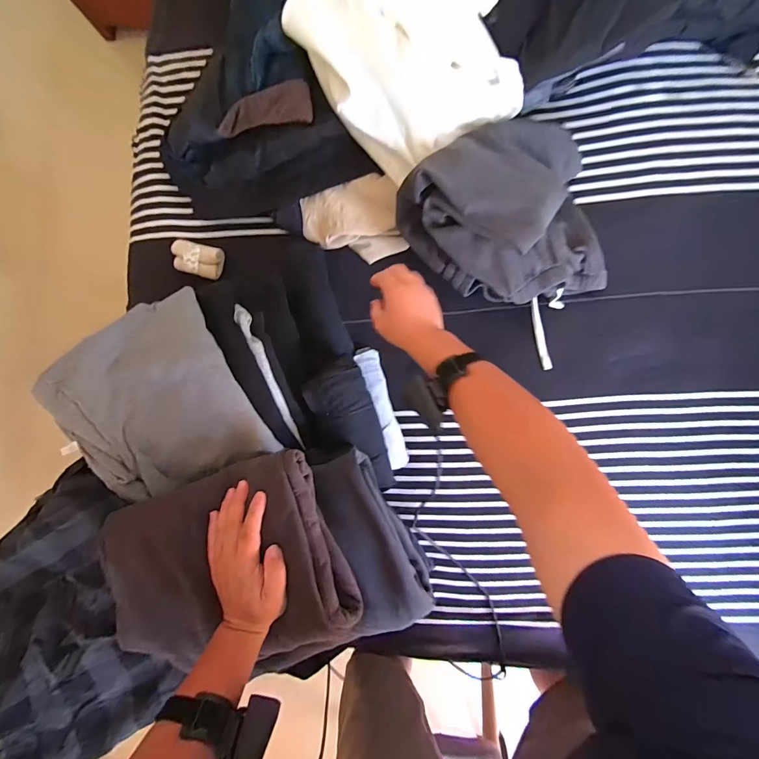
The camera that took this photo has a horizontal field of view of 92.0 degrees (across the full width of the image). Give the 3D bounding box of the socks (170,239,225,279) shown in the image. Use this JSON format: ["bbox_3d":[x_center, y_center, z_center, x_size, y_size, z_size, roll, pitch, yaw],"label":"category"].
[{"bbox_3d":[-0.347,-0.229,0.700,0.086,0.034,0.058,10,90,6],"label":"socks"}]

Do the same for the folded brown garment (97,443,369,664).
[{"bbox_3d":[-0.186,0.232,0.451,0.258,0.058,0.227,-22,87,5],"label":"folded brown garment"}]

